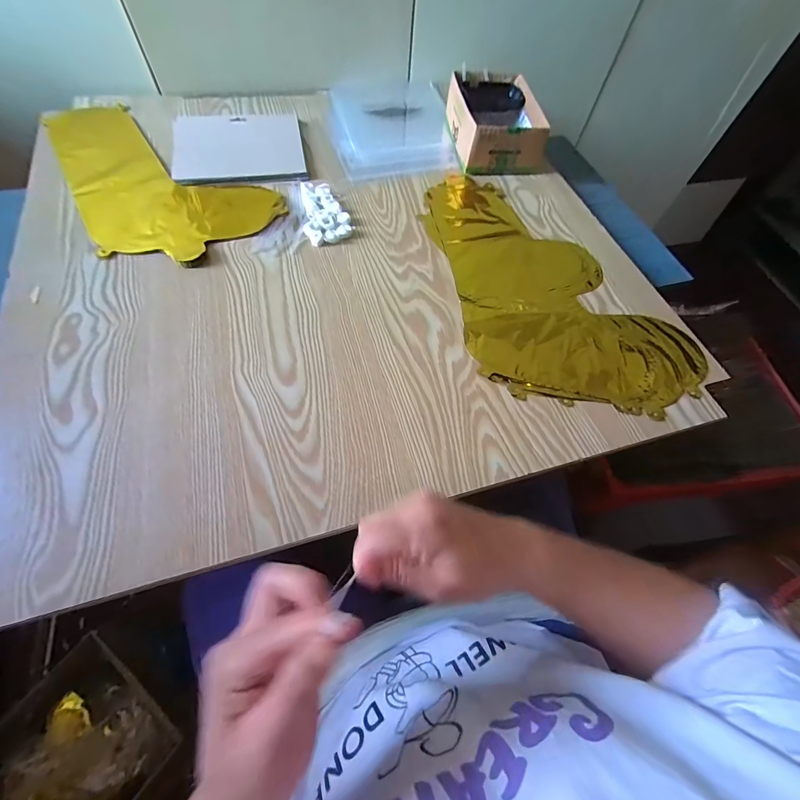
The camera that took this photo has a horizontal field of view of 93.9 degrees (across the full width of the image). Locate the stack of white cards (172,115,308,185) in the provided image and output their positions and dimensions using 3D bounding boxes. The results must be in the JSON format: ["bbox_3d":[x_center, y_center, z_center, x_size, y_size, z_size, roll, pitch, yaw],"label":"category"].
[{"bbox_3d":[-0.257,-0.409,0.602,0.193,0.008,0.179,-9,62,-9],"label":"stack of white cards"}]

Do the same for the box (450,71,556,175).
[{"bbox_3d":[0.158,-0.468,0.629,0.145,0.068,0.195,-10,62,-9],"label":"box"}]

